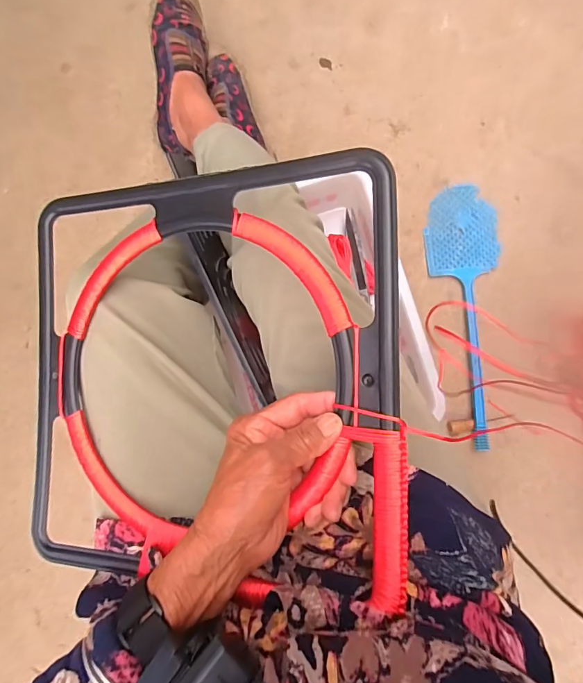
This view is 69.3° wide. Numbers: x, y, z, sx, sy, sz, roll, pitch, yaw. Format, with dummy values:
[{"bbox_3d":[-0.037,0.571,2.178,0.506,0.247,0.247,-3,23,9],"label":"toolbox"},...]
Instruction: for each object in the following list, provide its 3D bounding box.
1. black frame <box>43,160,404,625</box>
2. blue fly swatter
[{"bbox_3d":[-0.079,0.030,0.337,0.325,0.026,0.318,-3,86,19],"label":"black frame"},{"bbox_3d":[0.303,-0.047,0.692,0.118,0.019,0.425,-9,87,4],"label":"blue fly swatter"}]

